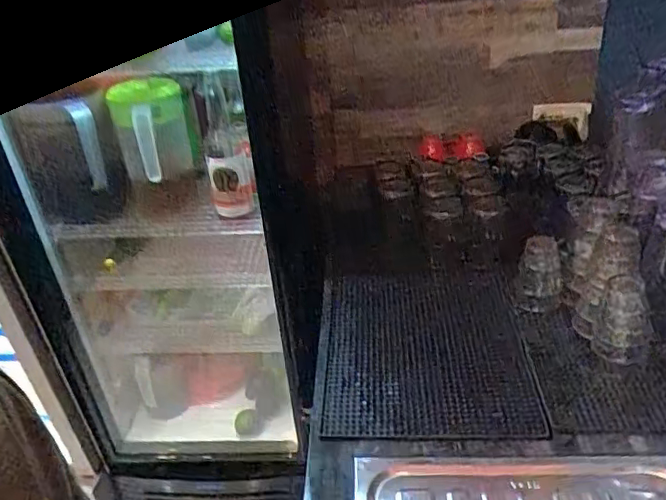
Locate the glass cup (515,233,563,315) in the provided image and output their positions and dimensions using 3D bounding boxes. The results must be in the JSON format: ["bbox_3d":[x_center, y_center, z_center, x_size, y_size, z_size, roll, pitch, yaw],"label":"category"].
[{"bbox_3d":[0.338,0.041,0.929,0.064,0.115,0.061,-4,33,2],"label":"glass cup"}]

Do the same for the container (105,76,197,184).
[{"bbox_3d":[-0.317,-0.210,1.020,0.092,0.179,0.101,4,34,12],"label":"container"}]

